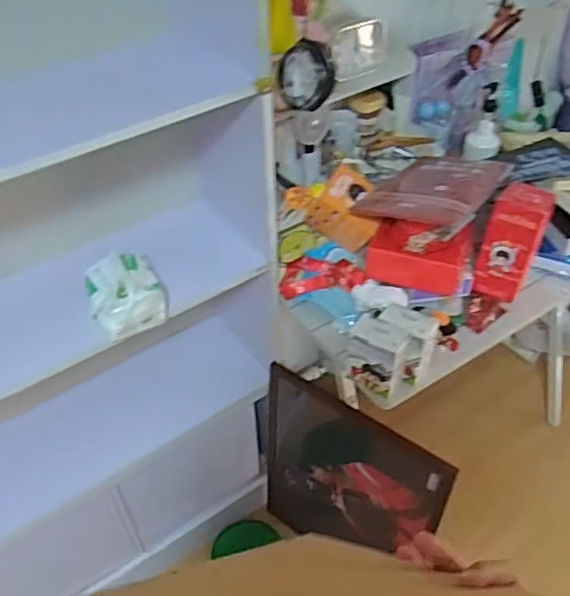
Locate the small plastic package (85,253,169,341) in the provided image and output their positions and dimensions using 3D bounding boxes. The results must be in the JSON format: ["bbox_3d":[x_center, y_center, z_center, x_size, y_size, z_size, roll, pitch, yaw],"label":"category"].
[{"bbox_3d":[-0.248,-0.008,0.952,0.115,0.069,0.120,-22,47,-21],"label":"small plastic package"}]

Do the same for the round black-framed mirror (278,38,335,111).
[{"bbox_3d":[0.030,-0.283,0.788,0.024,0.085,0.088,-34,52,-30],"label":"round black-framed mirror"}]

